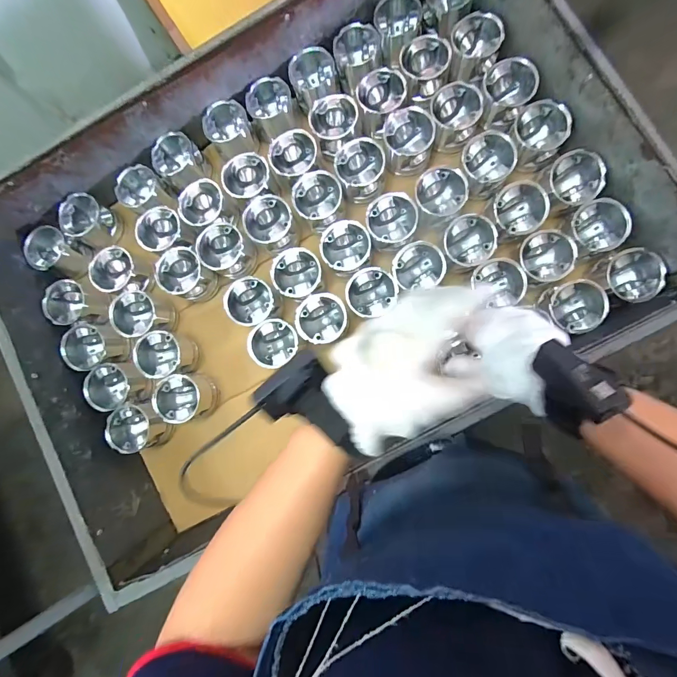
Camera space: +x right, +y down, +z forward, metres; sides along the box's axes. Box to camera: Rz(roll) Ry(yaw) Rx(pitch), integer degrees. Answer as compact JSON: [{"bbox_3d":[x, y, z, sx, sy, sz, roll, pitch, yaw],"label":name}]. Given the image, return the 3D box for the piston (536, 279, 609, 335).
[{"bbox_3d":[0.420,-0.060,0.645,0.089,0.055,0.092,0,87,5],"label":"piston"}]

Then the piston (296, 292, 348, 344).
[{"bbox_3d":[-0.029,-0.037,0.696,0.094,0.064,0.090,0,87,5],"label":"piston"}]

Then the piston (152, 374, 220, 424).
[{"bbox_3d":[-0.300,0.116,0.716,0.096,0.081,0.090,0,87,5],"label":"piston"}]

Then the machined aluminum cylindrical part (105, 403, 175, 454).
[{"bbox_3d":[-0.395,0.177,0.726,0.102,0.068,0.097,2,87,5],"label":"machined aluminum cylindrical part"}]

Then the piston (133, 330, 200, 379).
[{"bbox_3d":[-0.343,0.032,0.737,0.096,0.093,0.090,-7,86,5],"label":"piston"}]

